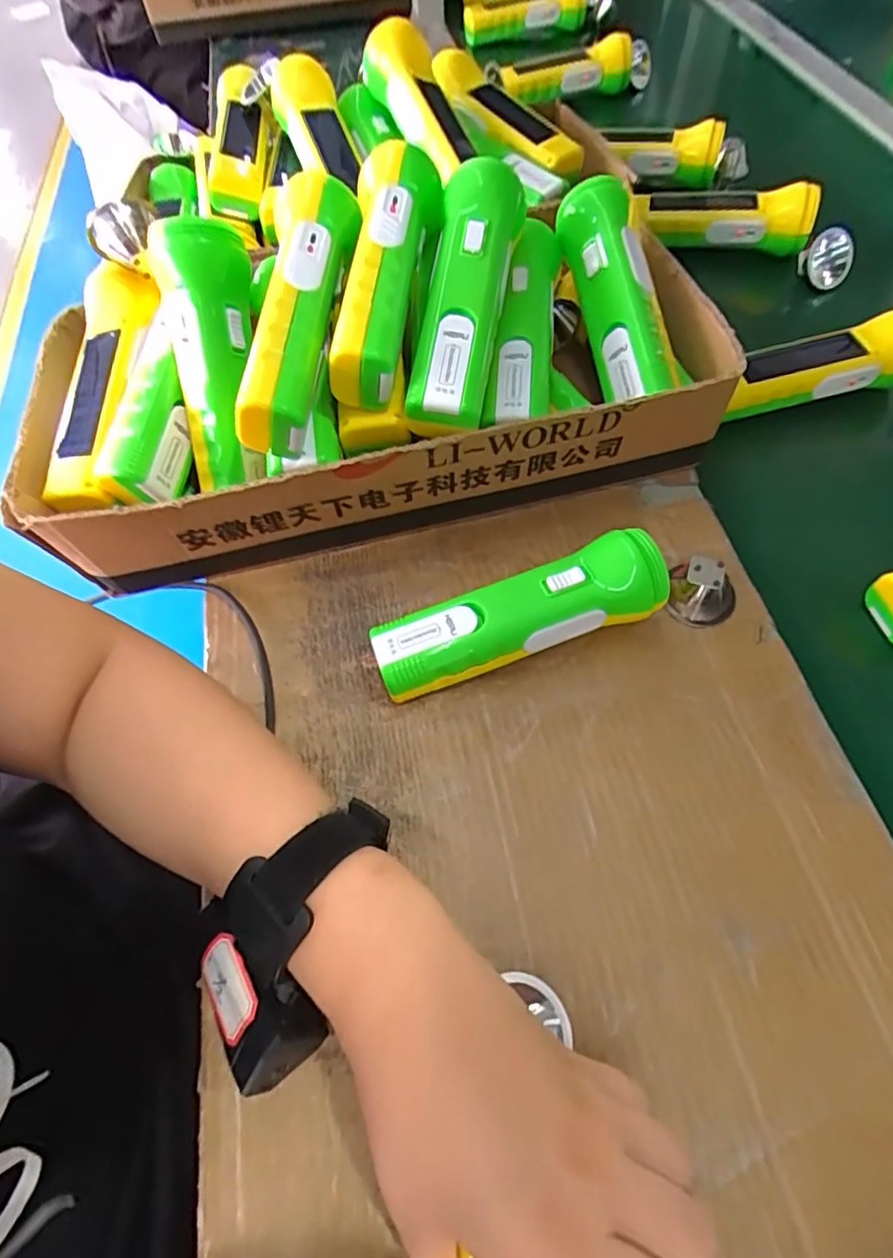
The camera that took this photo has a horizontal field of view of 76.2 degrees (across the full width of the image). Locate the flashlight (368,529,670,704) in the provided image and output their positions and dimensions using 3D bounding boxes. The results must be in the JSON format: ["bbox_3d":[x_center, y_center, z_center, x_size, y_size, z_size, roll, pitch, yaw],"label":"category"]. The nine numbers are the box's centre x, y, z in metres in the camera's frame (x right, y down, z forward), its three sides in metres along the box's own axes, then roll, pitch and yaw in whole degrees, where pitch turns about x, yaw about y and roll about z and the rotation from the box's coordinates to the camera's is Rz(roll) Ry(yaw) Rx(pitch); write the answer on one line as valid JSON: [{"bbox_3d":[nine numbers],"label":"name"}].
[{"bbox_3d":[0.040,-0.008,0.323,0.165,0.050,0.052,-16,61,-7],"label":"flashlight"}]

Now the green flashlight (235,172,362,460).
[{"bbox_3d":[-0.082,-0.182,0.318,0.052,0.044,0.174,5,74,5],"label":"green flashlight"}]

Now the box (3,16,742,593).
[{"bbox_3d":[-0.047,-0.171,0.368,0.419,0.145,0.192,-13,61,-5],"label":"box"}]

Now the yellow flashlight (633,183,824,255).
[{"bbox_3d":[0.259,-0.385,0.534,0.156,0.042,0.043,16,61,12],"label":"yellow flashlight"}]

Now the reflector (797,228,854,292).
[{"bbox_3d":[0.338,-0.332,0.508,0.016,0.048,0.043,-39,65,-19],"label":"reflector"}]

